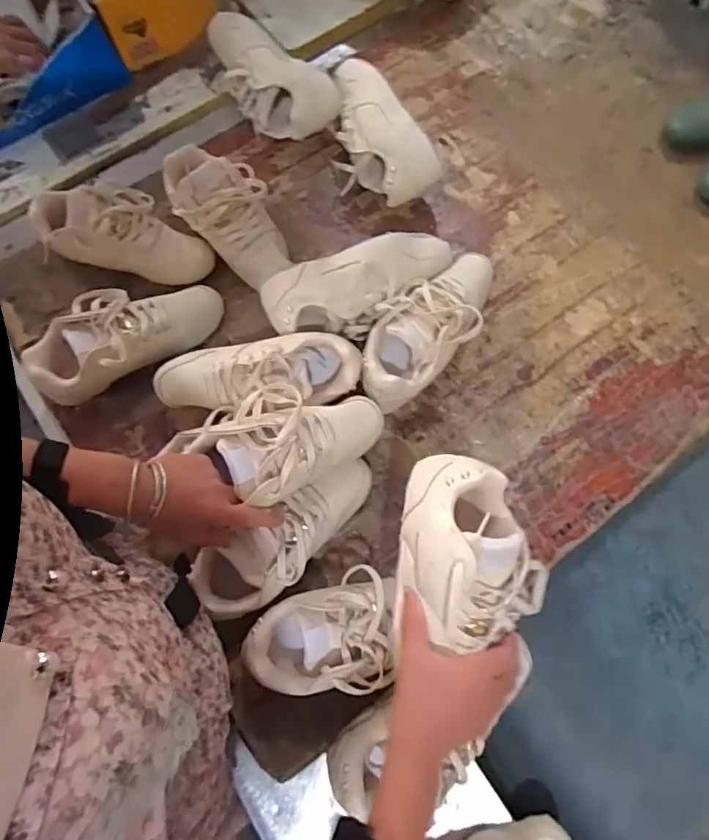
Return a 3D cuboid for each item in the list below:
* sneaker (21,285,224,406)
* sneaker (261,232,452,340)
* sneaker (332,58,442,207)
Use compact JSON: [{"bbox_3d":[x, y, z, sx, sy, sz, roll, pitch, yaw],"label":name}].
[{"bbox_3d":[-0.298,-0.114,0.716,0.251,0.087,0.129,-23,74,-6],"label":"sneaker"},{"bbox_3d":[0.013,-0.169,0.718,0.257,0.104,0.092,-21,74,-5],"label":"sneaker"},{"bbox_3d":[0.018,-0.401,0.783,0.099,0.103,0.241,-25,74,-6],"label":"sneaker"}]

